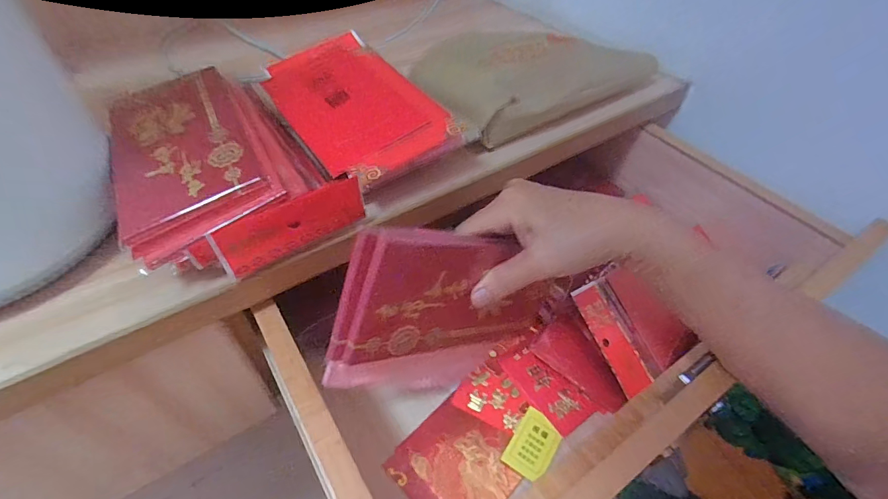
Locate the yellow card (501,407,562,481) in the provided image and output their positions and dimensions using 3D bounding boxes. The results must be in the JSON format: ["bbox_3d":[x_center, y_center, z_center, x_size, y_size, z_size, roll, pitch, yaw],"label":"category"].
[{"bbox_3d":[0.075,0.163,0.358,0.035,0.004,0.053,29,53,24],"label":"yellow card"}]

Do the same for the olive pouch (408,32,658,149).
[{"bbox_3d":[0.090,-0.186,0.439,0.236,0.036,0.141,-29,54,-25],"label":"olive pouch"}]

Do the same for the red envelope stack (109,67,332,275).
[{"bbox_3d":[-0.173,-0.074,0.306,0.121,0.025,0.169,-27,53,-24],"label":"red envelope stack"}]

